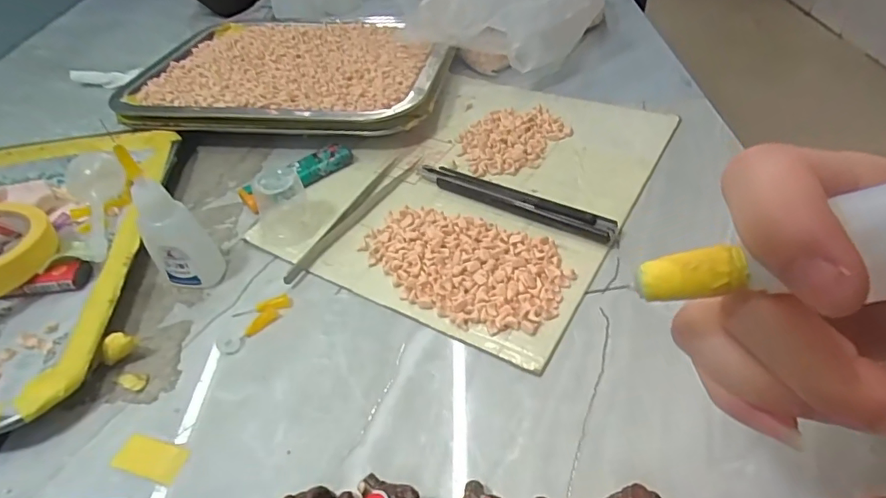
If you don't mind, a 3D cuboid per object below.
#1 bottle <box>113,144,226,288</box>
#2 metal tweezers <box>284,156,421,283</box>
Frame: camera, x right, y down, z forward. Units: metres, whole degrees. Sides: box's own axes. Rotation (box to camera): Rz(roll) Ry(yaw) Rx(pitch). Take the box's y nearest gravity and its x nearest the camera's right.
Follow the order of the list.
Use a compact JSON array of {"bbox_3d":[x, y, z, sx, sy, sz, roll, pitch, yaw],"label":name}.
[{"bbox_3d":[-0.144,-0.013,0.270,0.029,0.085,0.023,-32,49,-25],"label":"bottle"},{"bbox_3d":[-0.055,-0.021,0.315,0.015,0.012,0.115,22,50,27],"label":"metal tweezers"}]

